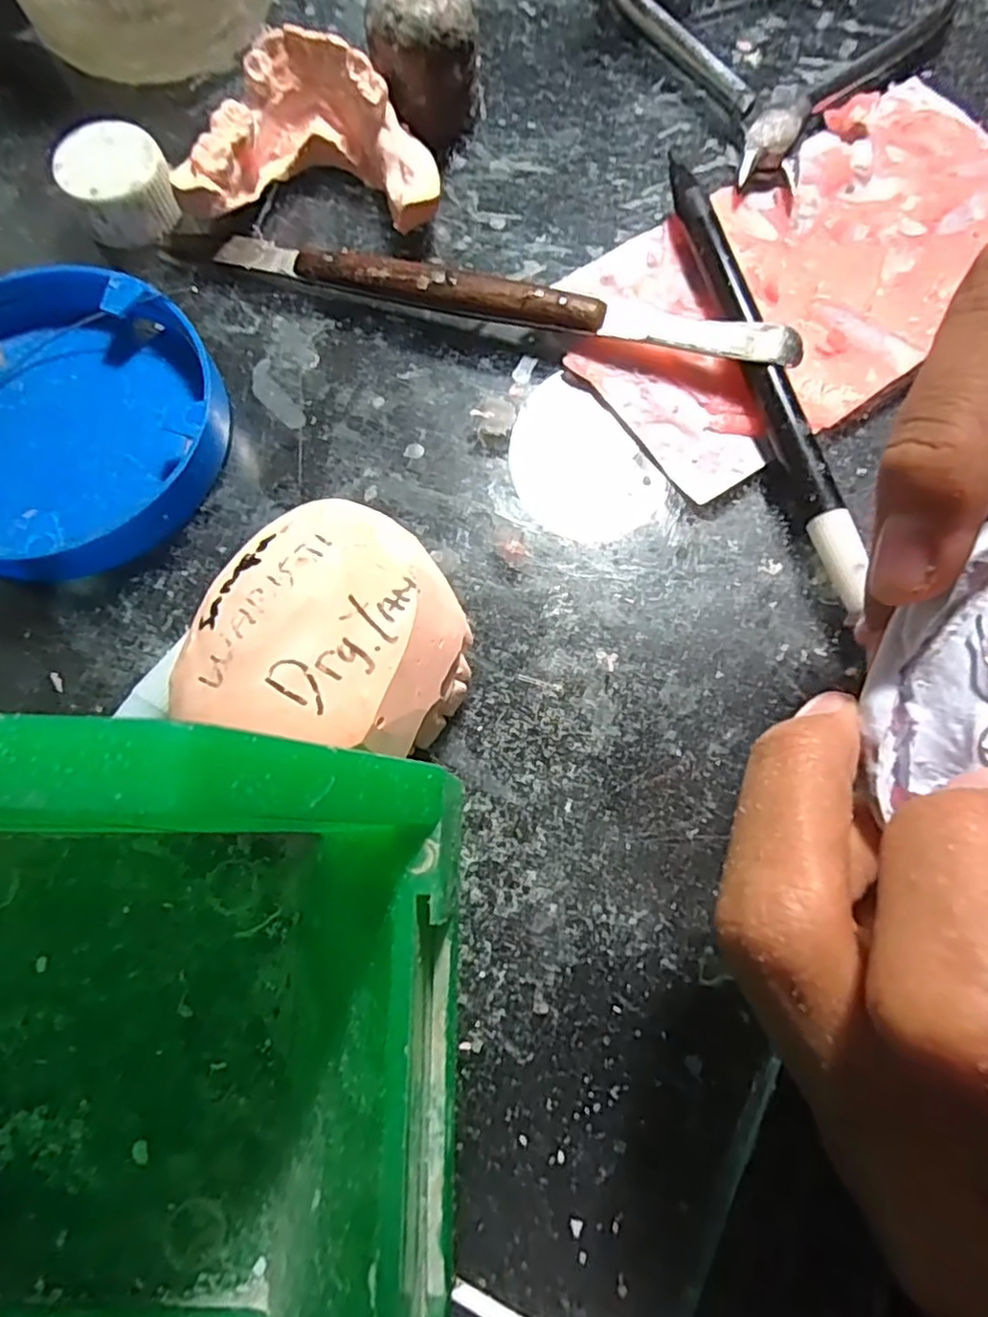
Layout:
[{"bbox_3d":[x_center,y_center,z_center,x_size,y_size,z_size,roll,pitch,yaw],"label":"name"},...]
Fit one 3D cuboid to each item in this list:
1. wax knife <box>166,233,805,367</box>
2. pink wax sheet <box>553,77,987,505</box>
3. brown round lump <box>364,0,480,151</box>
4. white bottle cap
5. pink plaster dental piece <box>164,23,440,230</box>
[{"bbox_3d":[-0.007,-0.096,0.173,0.167,0.013,0.011,15,74,4],"label":"wax knife"},{"bbox_3d":[0.087,-0.106,0.179,0.142,0.006,0.075,-34,76,-8],"label":"pink wax sheet"},{"bbox_3d":[-0.019,-0.167,0.185,0.028,0.033,0.024,-3,74,-1],"label":"brown round lump"},{"bbox_3d":[-0.103,-0.130,0.183,0.027,0.017,0.027,0,74,0],"label":"white bottle cap"},{"bbox_3d":[-0.049,-0.140,0.180,0.065,0.025,0.045,-2,74,-1],"label":"pink plaster dental piece"}]

